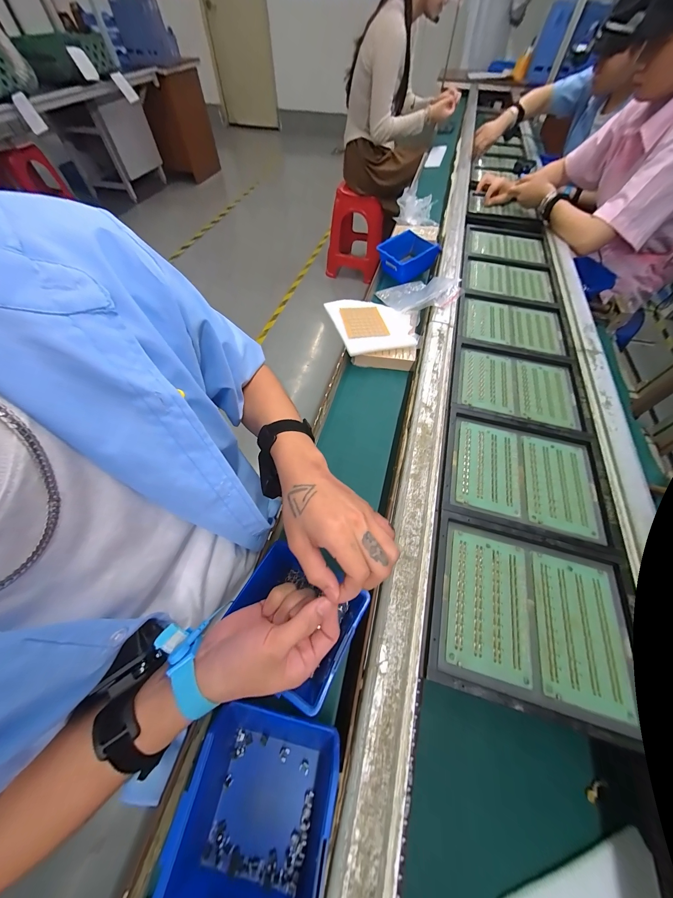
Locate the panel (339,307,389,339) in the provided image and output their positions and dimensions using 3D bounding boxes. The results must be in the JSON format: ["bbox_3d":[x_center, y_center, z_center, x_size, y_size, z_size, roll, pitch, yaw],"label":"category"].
[{"bbox_3d":[0.058,-0.276,0.613,0.083,0.010,0.122,-7,58,-5],"label":"panel"}]

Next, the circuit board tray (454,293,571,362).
[{"bbox_3d":[0.359,-0.257,0.586,0.217,0.015,0.182,12,58,7],"label":"circuit board tray"}]

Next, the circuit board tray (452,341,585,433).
[{"bbox_3d":[0.313,-0.114,0.498,0.203,0.012,0.167,14,59,8],"label":"circuit board tray"}]

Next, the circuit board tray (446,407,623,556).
[{"bbox_3d":[0.265,0.032,0.406,0.211,0.014,0.182,14,59,8],"label":"circuit board tray"}]

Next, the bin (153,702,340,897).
[{"bbox_3d":[-0.067,0.318,0.250,0.120,0.066,0.129,12,58,6],"label":"bin"}]

